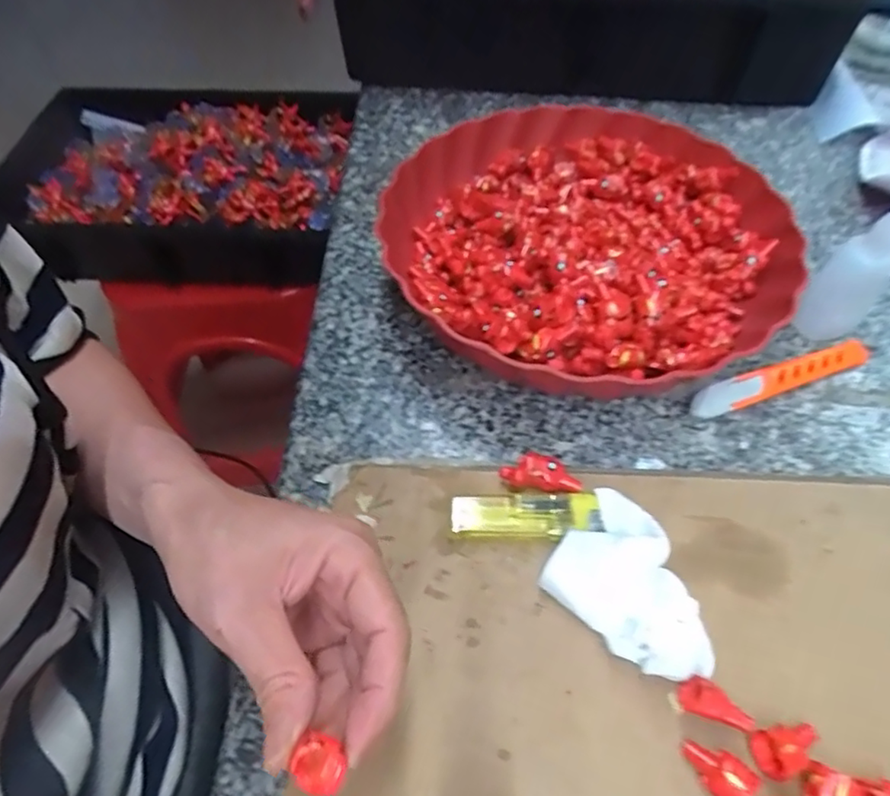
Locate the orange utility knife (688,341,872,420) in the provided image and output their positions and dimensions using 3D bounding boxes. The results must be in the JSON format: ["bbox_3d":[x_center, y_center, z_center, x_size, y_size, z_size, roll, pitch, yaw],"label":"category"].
[{"bbox_3d":[0.194,-0.012,0.341,0.118,0.016,0.016,-17,55,-11],"label":"orange utility knife"}]

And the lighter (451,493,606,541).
[{"bbox_3d":[0.038,0.057,0.286,0.069,0.012,0.021,2,53,2],"label":"lighter"}]

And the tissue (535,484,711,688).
[{"bbox_3d":[0.085,0.083,0.261,0.056,0.022,0.075,-37,61,-24],"label":"tissue"}]

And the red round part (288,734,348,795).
[{"bbox_3d":[-0.038,0.111,0.180,0.016,0.009,0.015,0,53,0],"label":"red round part"}]

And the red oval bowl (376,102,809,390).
[{"bbox_3d":[0.085,-0.094,0.374,0.237,0.060,0.230,-36,61,-23],"label":"red oval bowl"}]

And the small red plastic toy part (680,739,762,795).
[{"bbox_3d":[0.103,0.141,0.224,0.027,0.012,0.016,36,61,24],"label":"small red plastic toy part"}]

